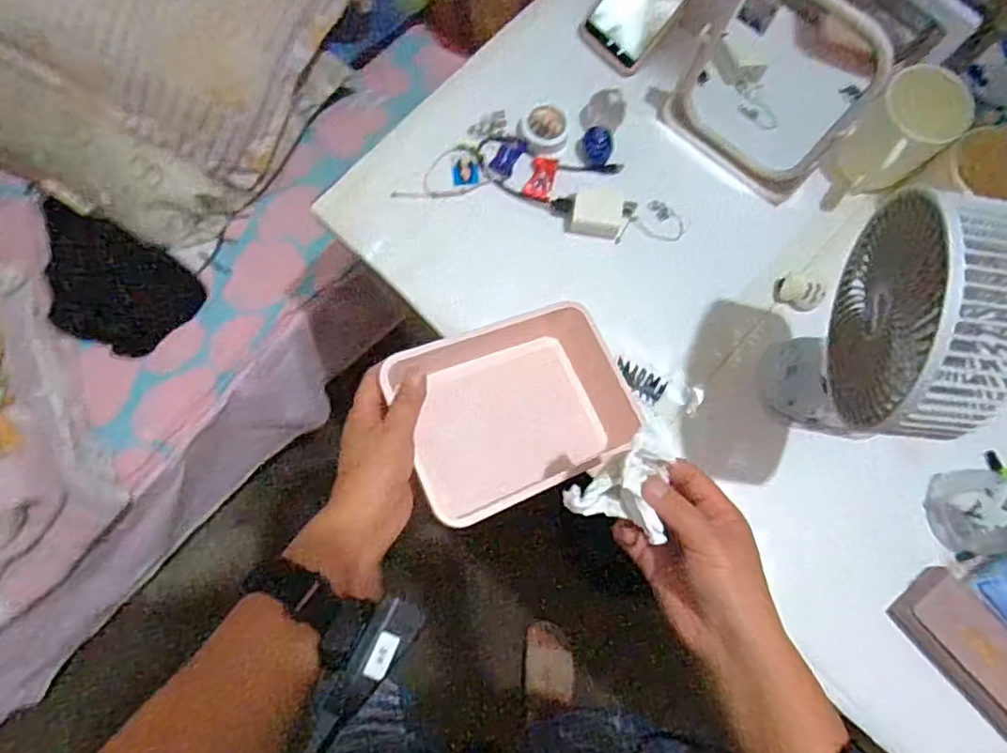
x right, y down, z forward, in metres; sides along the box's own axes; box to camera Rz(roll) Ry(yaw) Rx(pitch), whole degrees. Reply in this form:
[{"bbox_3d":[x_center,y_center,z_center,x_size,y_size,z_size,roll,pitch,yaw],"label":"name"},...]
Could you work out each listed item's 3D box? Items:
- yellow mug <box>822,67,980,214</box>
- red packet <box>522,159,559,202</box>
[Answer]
[{"bbox_3d":[0.386,-0.232,0.619,0.125,0.098,0.080,-41,81,-11],"label":"yellow mug"},{"bbox_3d":[0.040,-0.209,0.649,0.027,0.009,0.047,14,76,2],"label":"red packet"}]

